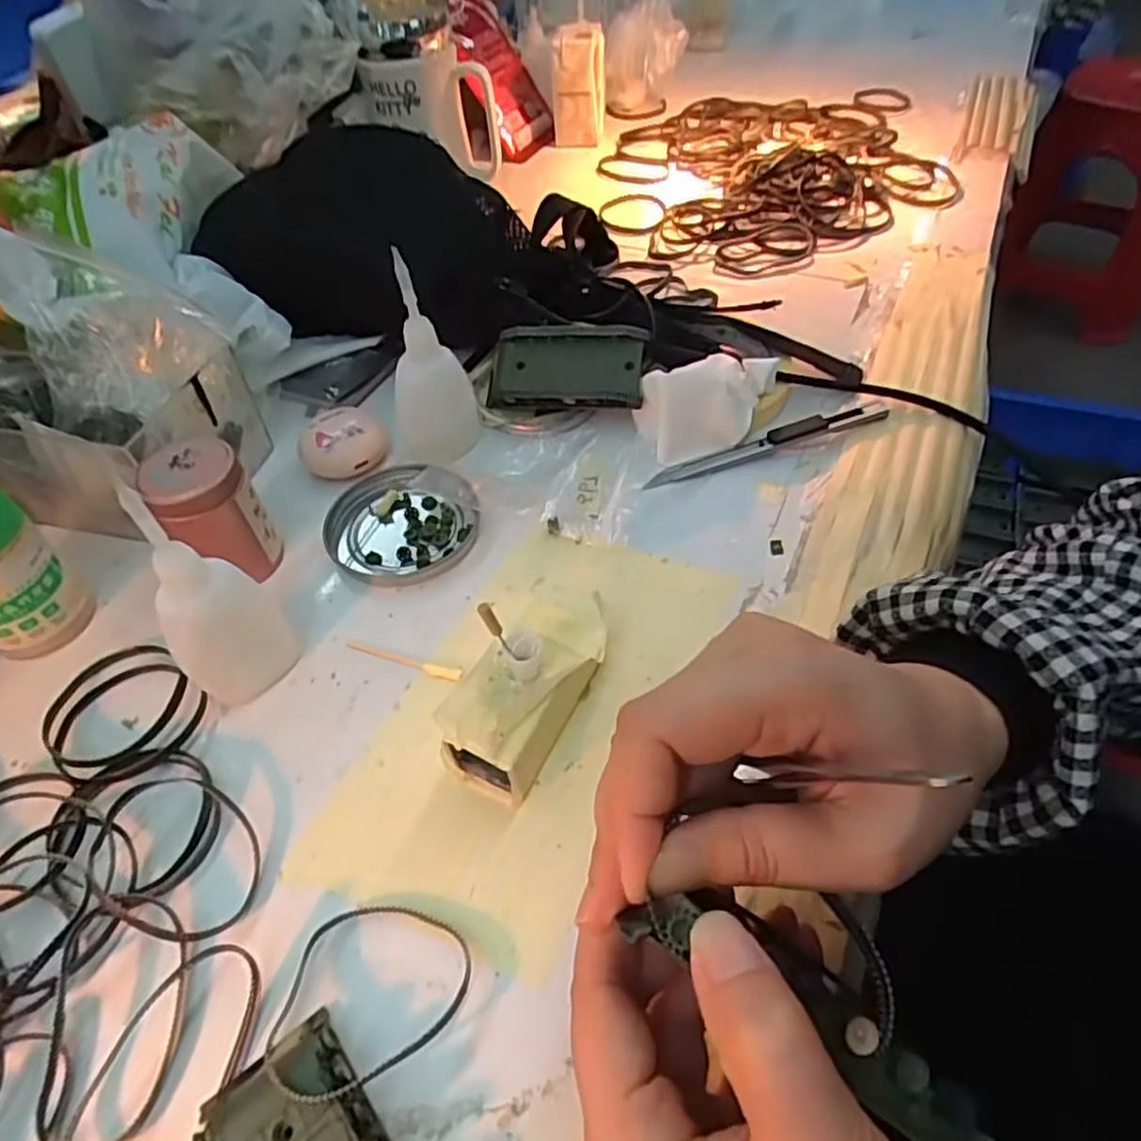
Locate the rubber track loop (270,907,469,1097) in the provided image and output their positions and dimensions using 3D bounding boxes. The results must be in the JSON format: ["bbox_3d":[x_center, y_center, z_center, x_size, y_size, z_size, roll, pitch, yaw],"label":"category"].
[{"bbox_3d":[-0.066,0.138,0.232,0.059,0.019,0.058,-1,50,2],"label":"rubber track loop"}]

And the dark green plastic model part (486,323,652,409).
[{"bbox_3d":[-0.004,-0.117,0.417,0.095,0.020,0.044,5,90,19],"label":"dark green plastic model part"}]

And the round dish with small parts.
[{"bbox_3d":[-0.087,-0.026,0.377,0.077,0.012,0.077,-1,50,2],"label":"round dish with small parts"}]

